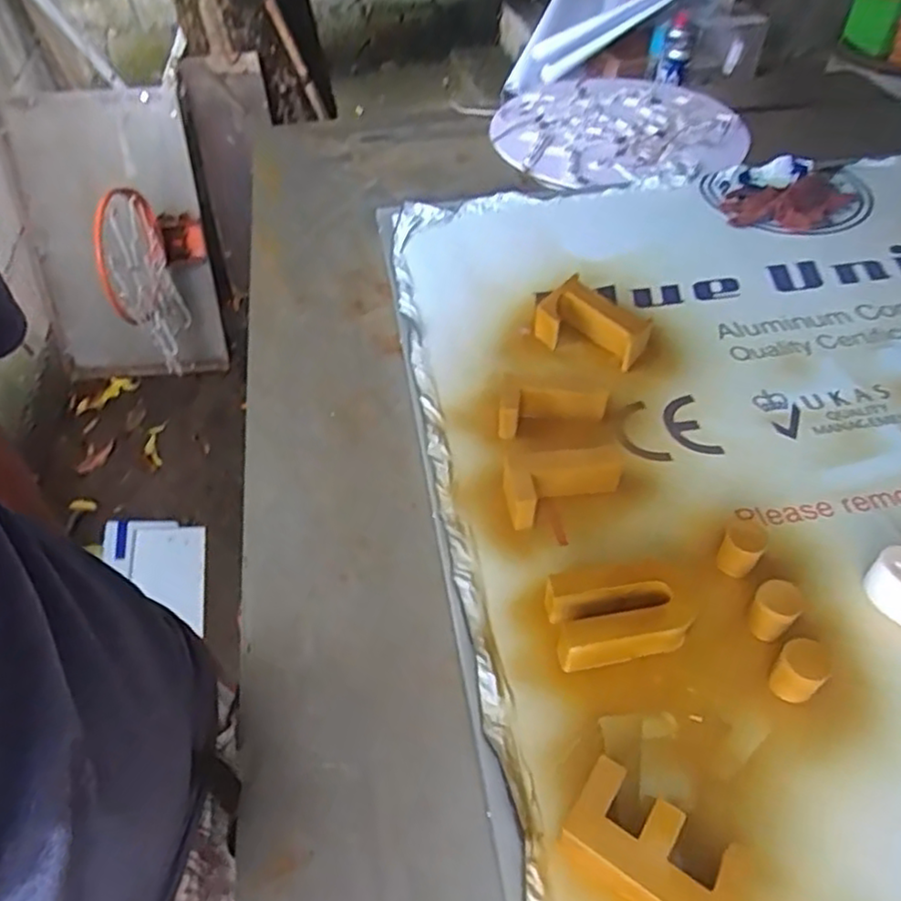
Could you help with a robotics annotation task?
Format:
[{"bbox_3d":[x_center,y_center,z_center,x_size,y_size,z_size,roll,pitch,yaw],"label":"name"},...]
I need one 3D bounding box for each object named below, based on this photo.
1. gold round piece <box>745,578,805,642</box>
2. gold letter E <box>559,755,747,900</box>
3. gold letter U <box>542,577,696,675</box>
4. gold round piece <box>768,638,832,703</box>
[{"bbox_3d":[0.260,0.132,0.551,0.030,0.052,0.033,0,48,0],"label":"gold round piece"},{"bbox_3d":[0.128,0.262,0.441,0.111,0.046,0.068,26,53,22],"label":"gold letter E"},{"bbox_3d":[0.136,0.135,0.554,0.111,0.049,0.065,-7,49,-5],"label":"gold letter U"},{"bbox_3d":[0.267,0.168,0.520,0.033,0.049,0.033,0,48,0],"label":"gold round piece"}]

